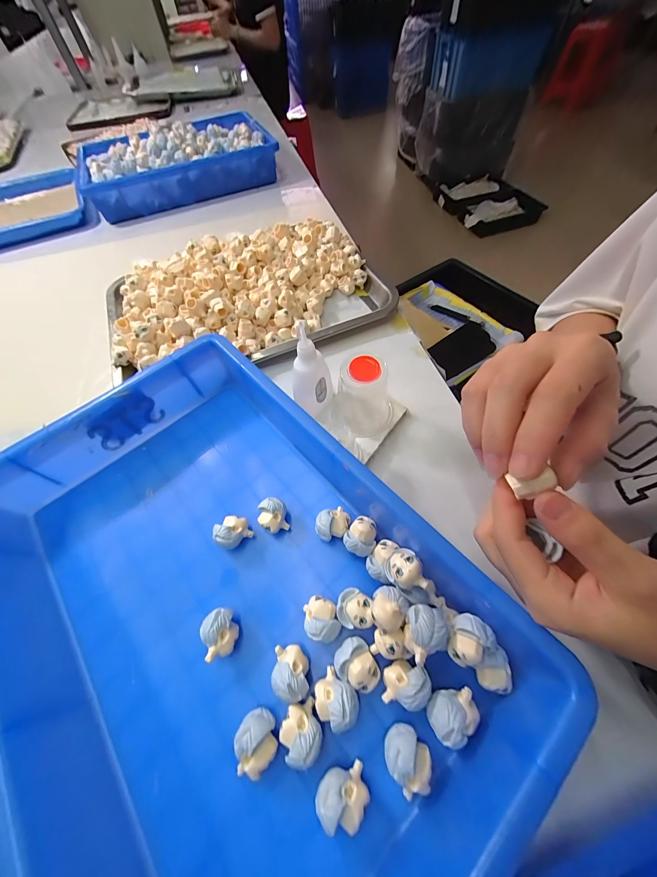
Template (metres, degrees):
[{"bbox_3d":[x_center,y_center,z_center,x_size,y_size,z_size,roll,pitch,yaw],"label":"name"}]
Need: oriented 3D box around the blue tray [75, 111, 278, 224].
[{"bbox_3d":[-0.301,-0.560,0.601,0.354,0.073,0.222,-20,60,-10],"label":"blue tray"}]

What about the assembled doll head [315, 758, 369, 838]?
[{"bbox_3d":[0.008,0.193,0.159,0.027,0.020,0.021,-11,59,-5],"label":"assembled doll head"}]

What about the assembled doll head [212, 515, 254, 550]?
[{"bbox_3d":[-0.076,0.075,0.237,0.022,0.024,0.026,39,67,22],"label":"assembled doll head"}]

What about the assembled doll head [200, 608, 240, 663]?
[{"bbox_3d":[-0.073,0.133,0.204,0.022,0.026,0.027,-24,61,-13],"label":"assembled doll head"}]

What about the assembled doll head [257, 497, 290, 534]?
[{"bbox_3d":[-0.045,0.065,0.243,0.022,0.024,0.025,-9,58,-4],"label":"assembled doll head"}]

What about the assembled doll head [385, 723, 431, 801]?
[{"bbox_3d":[0.044,0.178,0.165,0.023,0.021,0.025,-1,58,1],"label":"assembled doll head"}]

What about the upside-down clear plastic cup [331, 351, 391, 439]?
[{"bbox_3d":[0.033,-0.040,0.271,0.058,0.073,0.055,-1,58,1],"label":"upside-down clear plastic cup"}]

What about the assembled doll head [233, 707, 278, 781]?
[{"bbox_3d":[-0.042,0.177,0.174,0.022,0.026,0.027,-6,58,-2],"label":"assembled doll head"}]

